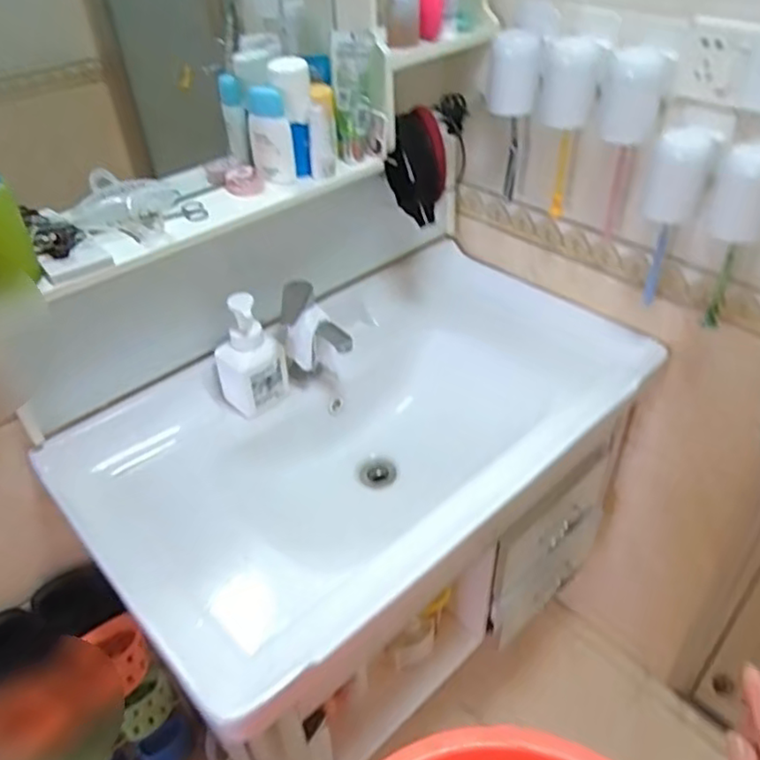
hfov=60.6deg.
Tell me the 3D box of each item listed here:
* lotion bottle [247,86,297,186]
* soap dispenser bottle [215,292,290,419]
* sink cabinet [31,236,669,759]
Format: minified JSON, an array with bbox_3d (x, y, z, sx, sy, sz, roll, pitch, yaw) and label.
[{"bbox_3d":[-0.141,-0.320,0.843,0.053,0.117,0.060,-9,41,-4],"label":"lotion bottle"},{"bbox_3d":[-0.184,-0.038,0.931,0.052,0.169,0.094,30,52,34],"label":"soap dispenser bottle"},{"bbox_3d":[0.015,0.172,1.046,0.807,0.537,0.464,-34,48,-28],"label":"sink cabinet"}]

